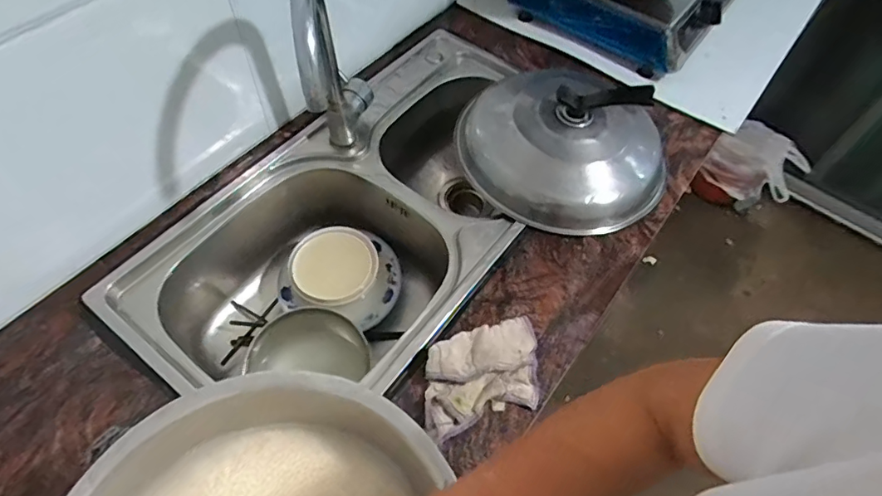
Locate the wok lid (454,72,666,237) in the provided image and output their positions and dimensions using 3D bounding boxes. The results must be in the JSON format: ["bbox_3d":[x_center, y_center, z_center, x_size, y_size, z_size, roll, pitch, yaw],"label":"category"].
[{"bbox_3d":[0.190,-0.185,0.799,0.326,0.130,0.286,38,62,20],"label":"wok lid"}]

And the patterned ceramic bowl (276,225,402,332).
[{"bbox_3d":[-0.165,0.038,0.854,0.186,0.089,0.150,16,57,8],"label":"patterned ceramic bowl"}]

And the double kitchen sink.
[{"bbox_3d":[-0.088,-0.036,0.866,0.394,0.203,0.754,32,60,17],"label":"double kitchen sink"}]

